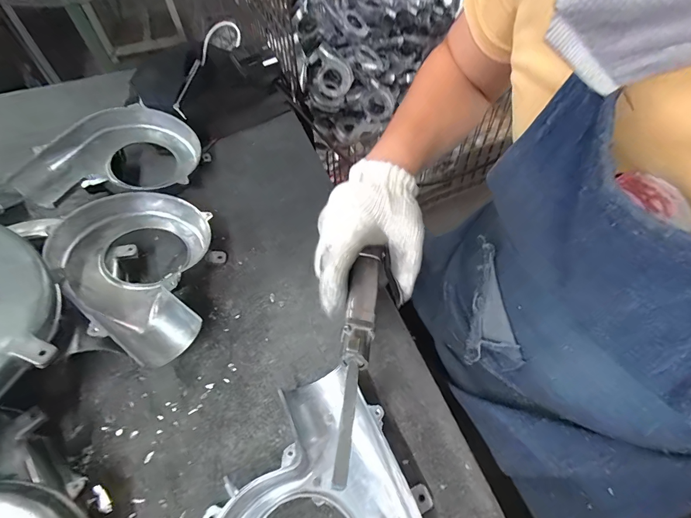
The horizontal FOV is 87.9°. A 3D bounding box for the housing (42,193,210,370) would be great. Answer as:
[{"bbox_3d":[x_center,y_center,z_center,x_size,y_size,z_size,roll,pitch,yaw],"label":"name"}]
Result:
[{"bbox_3d":[-0.199,0.006,0.376,0.146,0.067,0.196,-39,61,-24],"label":"housing"}]

